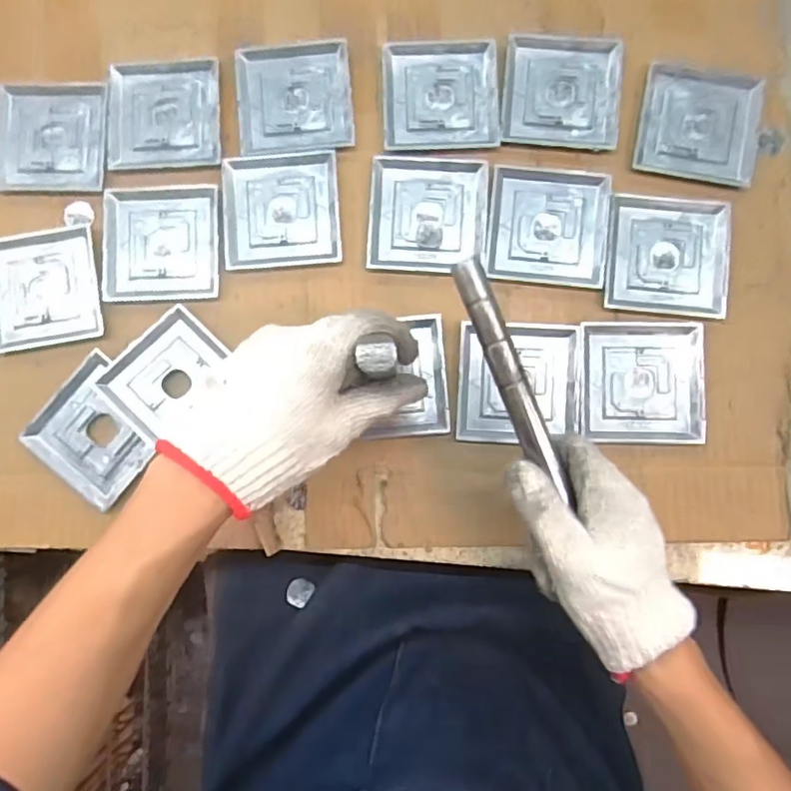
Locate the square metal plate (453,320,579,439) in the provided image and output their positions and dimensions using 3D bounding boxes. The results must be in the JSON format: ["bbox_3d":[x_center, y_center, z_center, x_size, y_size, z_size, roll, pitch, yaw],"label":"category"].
[{"bbox_3d":[0.093,-0.010,0.440,0.090,0.009,0.090,2,86,1],"label":"square metal plate"}]

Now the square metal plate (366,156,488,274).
[{"bbox_3d":[0.025,-0.141,0.455,0.089,0.004,0.091,4,86,1],"label":"square metal plate"}]

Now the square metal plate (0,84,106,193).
[{"bbox_3d":[-0.278,-0.207,0.469,0.088,0.004,0.088,0,85,2],"label":"square metal plate"}]

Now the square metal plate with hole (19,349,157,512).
[{"bbox_3d":[-0.229,0.027,0.447,0.089,0.007,0.088,41,87,5],"label":"square metal plate with hole"}]

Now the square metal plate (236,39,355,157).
[{"bbox_3d":[-0.081,-0.239,0.467,0.090,0.006,0.093,-4,86,0],"label":"square metal plate"}]

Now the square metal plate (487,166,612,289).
[{"bbox_3d":[0.119,-0.132,0.452,0.089,0.004,0.091,5,86,1],"label":"square metal plate"}]

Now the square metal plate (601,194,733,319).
[{"bbox_3d":[0.209,-0.108,0.446,0.088,0.009,0.091,6,86,1],"label":"square metal plate"}]

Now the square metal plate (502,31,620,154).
[{"bbox_3d":[0.132,-0.242,0.461,0.089,0.006,0.091,6,86,1],"label":"square metal plate"}]

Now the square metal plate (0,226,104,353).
[{"bbox_3d":[-0.279,-0.084,0.460,0.088,0.006,0.090,-8,85,1],"label":"square metal plate"}]

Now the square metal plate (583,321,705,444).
[{"bbox_3d":[0.185,-0.010,0.437,0.088,0.007,0.091,1,86,0],"label":"square metal plate"}]

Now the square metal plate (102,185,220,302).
[{"bbox_3d":[-0.184,-0.120,0.460,0.090,0.004,0.090,-1,86,0],"label":"square metal plate"}]

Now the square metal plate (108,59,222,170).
[{"bbox_3d":[-0.185,-0.227,0.468,0.089,0.004,0.089,-2,86,0],"label":"square metal plate"}]

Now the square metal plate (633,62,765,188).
[{"bbox_3d":[0.238,-0.212,0.455,0.092,0.006,0.089,10,86,1],"label":"square metal plate"}]

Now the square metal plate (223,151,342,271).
[{"bbox_3d":[-0.090,-0.146,0.459,0.090,0.004,0.088,-3,86,0],"label":"square metal plate"}]

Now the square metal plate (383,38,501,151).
[{"bbox_3d":[0.036,-0.241,0.465,0.090,0.004,0.089,-2,86,0],"label":"square metal plate"}]

